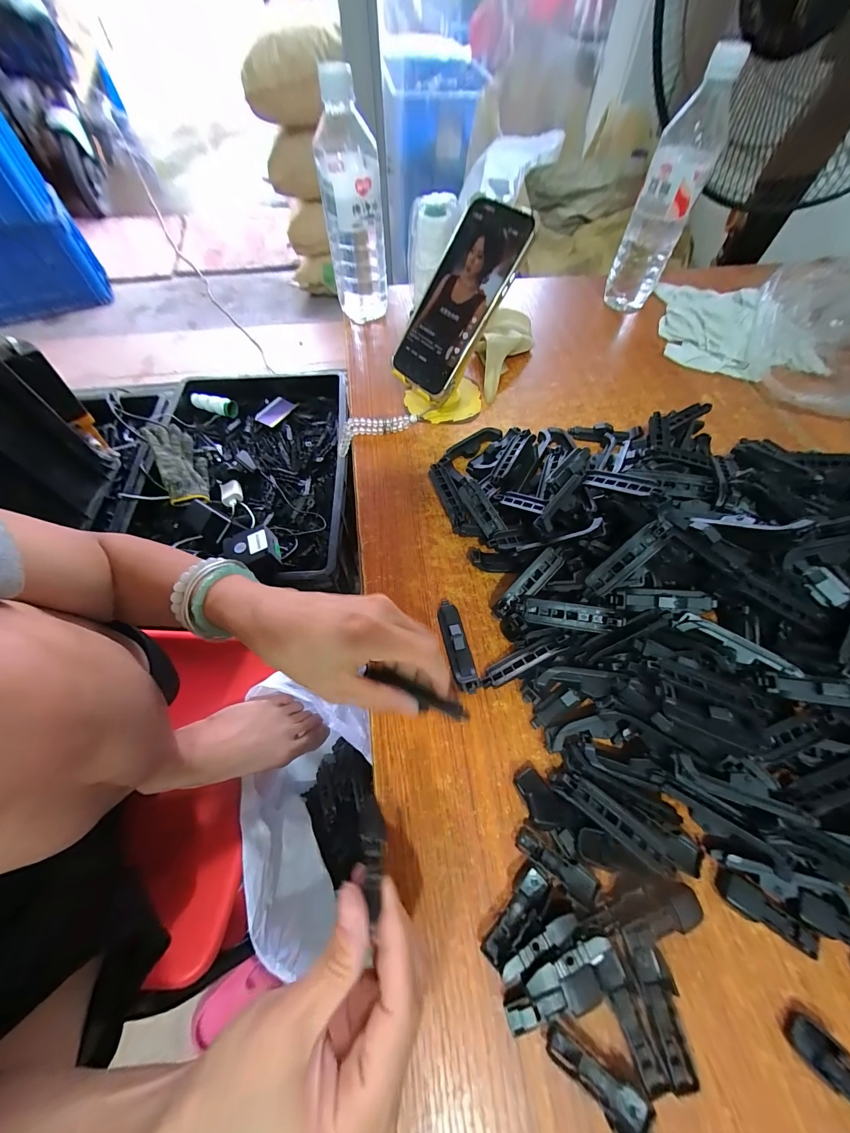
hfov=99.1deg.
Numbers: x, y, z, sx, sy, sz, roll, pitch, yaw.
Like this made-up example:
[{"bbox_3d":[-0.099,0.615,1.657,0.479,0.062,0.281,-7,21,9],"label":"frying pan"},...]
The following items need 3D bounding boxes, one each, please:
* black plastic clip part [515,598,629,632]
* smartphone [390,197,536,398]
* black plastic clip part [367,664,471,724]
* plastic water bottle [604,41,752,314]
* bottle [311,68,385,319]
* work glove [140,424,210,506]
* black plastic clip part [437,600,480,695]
[{"bbox_3d":[0.108,0.038,0.271,0.071,0.019,0.015,11,60,4],"label":"black plastic clip part"},{"bbox_3d":[0.032,-0.260,0.356,0.078,0.165,0.015,42,22,20],"label":"smartphone"},{"bbox_3d":[-0.006,0.084,0.240,0.072,0.009,0.014,24,62,10],"label":"black plastic clip part"},{"bbox_3d":[0.304,-0.458,0.465,0.068,0.229,0.057,24,63,12],"label":"plastic water bottle"},{"bbox_3d":[-0.083,-0.414,0.433,0.068,0.209,0.074,-12,62,-7],"label":"bottle"},{"bbox_3d":[-0.526,-0.218,0.775,0.041,0.099,0.203,-38,72,27],"label":"work glove"},{"bbox_3d":[0.024,0.061,0.282,0.016,0.016,0.073,-11,62,-7],"label":"black plastic clip part"}]

